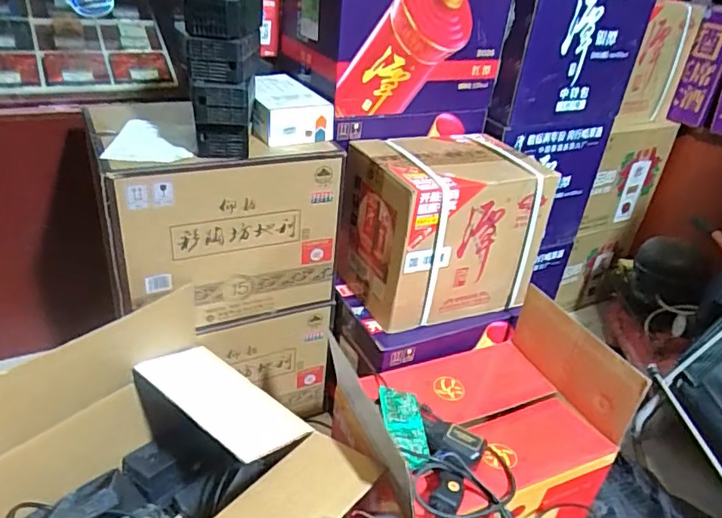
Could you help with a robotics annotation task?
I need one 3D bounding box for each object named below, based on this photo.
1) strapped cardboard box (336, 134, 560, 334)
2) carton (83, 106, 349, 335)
[{"bbox_3d":[0.155,-0.061,1.063,0.339,0.284,0.210,-9,34,-22],"label":"strapped cardboard box"},{"bbox_3d":[-0.283,-0.095,1.044,0.392,0.312,0.299,-12,36,-27],"label":"carton"}]

